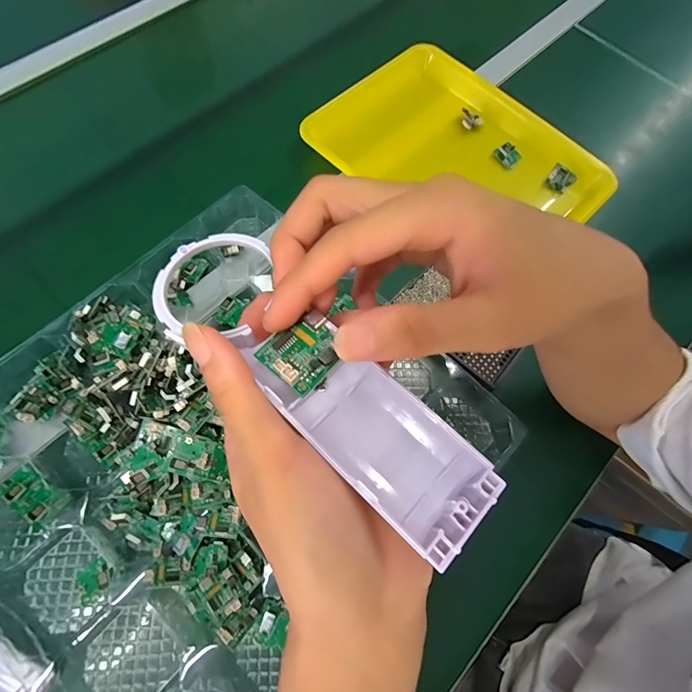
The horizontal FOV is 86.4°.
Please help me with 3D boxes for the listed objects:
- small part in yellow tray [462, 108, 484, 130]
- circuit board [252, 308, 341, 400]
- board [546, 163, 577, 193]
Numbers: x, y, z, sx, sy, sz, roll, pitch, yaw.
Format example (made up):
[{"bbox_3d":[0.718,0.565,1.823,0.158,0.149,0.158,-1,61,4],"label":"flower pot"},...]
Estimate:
[{"bbox_3d":[0.169,-0.306,0.497,0.032,0.013,0.019,20,71,5],"label":"small part in yellow tray"},{"bbox_3d":[-0.017,0.001,0.155,0.027,0.009,0.032,41,74,11],"label":"circuit board"},{"bbox_3d":[0.275,-0.214,0.471,0.032,0.027,0.007,23,28,-9],"label":"board"}]

